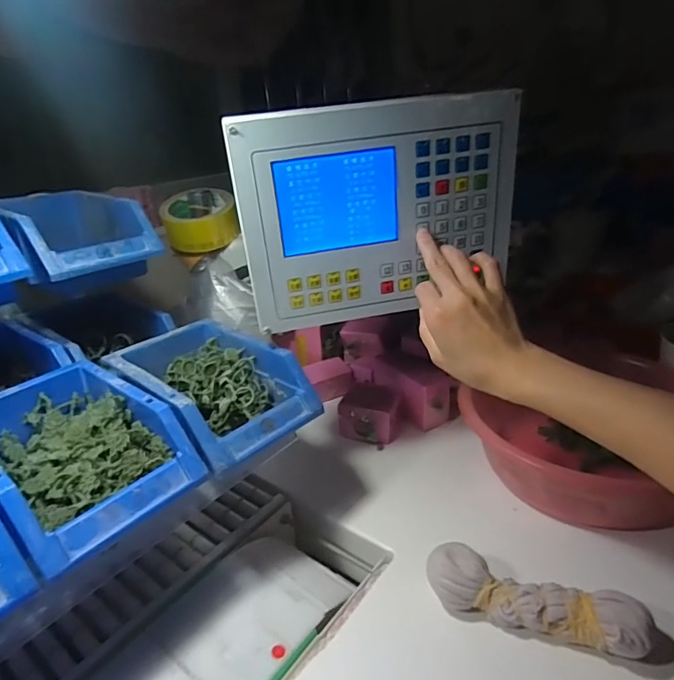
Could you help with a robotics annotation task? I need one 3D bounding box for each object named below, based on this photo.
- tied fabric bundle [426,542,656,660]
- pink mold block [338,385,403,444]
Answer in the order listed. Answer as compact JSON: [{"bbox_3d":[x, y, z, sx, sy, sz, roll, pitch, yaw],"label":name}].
[{"bbox_3d":[0.156,0.210,0.387,0.165,0.039,0.039,7,28,24],"label":"tied fabric bundle"},{"bbox_3d":[0.042,0.094,0.632,0.074,0.055,0.064,3,26,17],"label":"pink mold block"}]

